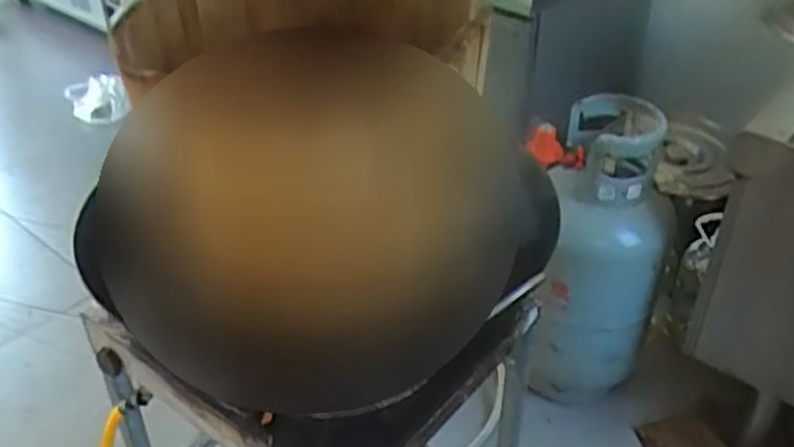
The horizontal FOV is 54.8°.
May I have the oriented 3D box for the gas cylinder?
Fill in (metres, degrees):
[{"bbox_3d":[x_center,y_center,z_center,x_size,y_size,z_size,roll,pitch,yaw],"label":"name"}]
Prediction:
[{"bbox_3d":[0.412,0.070,1.584,0.268,0.591,0.262,14,39,17],"label":"gas cylinder"}]

